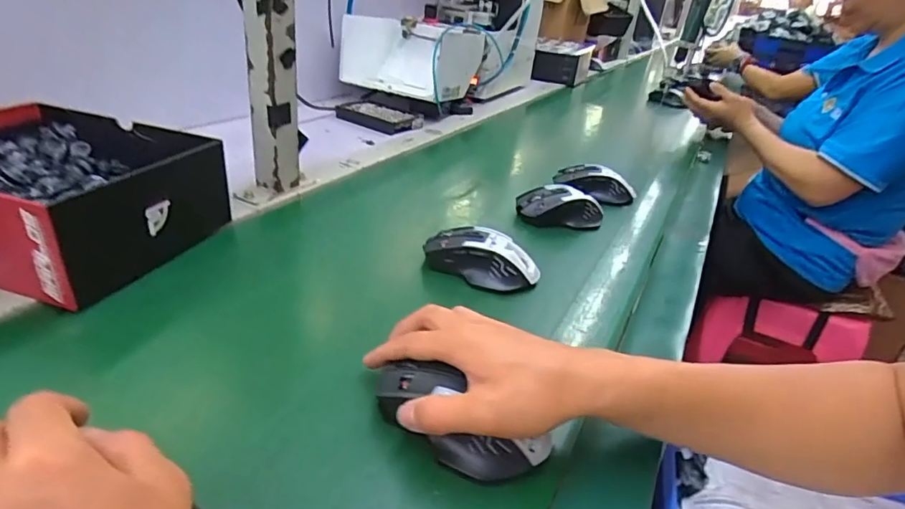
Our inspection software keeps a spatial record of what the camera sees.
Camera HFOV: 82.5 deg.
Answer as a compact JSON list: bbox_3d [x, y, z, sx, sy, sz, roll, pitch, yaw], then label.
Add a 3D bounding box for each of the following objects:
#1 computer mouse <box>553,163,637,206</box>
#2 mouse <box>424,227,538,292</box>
[{"bbox_3d":[0.199,-0.098,0.717,0.114,0.041,0.055,15,28,8],"label":"computer mouse"},{"bbox_3d":[0.028,0.002,0.512,0.115,0.040,0.062,13,29,10],"label":"mouse"}]

